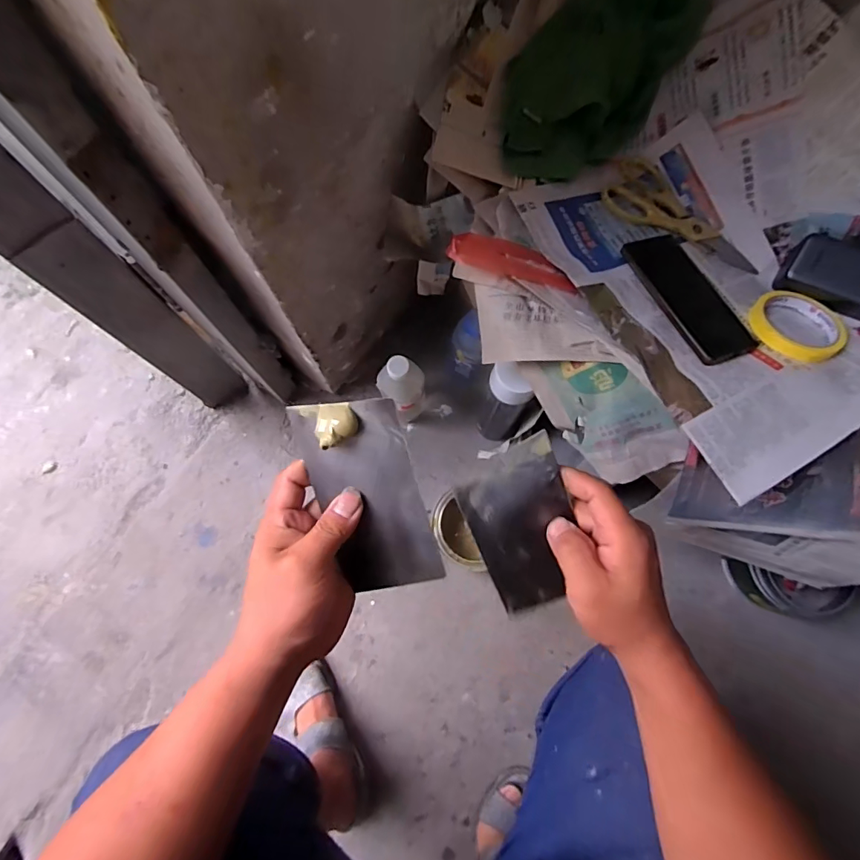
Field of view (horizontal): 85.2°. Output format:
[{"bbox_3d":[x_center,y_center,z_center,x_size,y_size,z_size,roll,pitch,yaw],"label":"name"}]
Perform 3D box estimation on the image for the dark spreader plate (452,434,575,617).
[{"bbox_3d":[0.069,0.071,0.338,0.072,0.009,0.130,-22,110,6],"label":"dark spreader plate"}]

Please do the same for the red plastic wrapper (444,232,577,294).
[{"bbox_3d":[0.086,-0.175,0.491,0.136,0.022,0.042,26,76,7],"label":"red plastic wrapper"}]

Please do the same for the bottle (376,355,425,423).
[{"bbox_3d":[-0.041,-0.054,0.740,0.067,0.226,0.057,-3,74,-1],"label":"bottle"}]

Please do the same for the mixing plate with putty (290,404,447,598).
[{"bbox_3d":[-0.043,0.046,0.312,0.074,0.016,0.134,-13,99,17],"label":"mixing plate with putty"}]

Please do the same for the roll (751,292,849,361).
[{"bbox_3d":[0.401,-0.113,0.509,0.086,0.022,0.090,0,60,0],"label":"roll"}]

